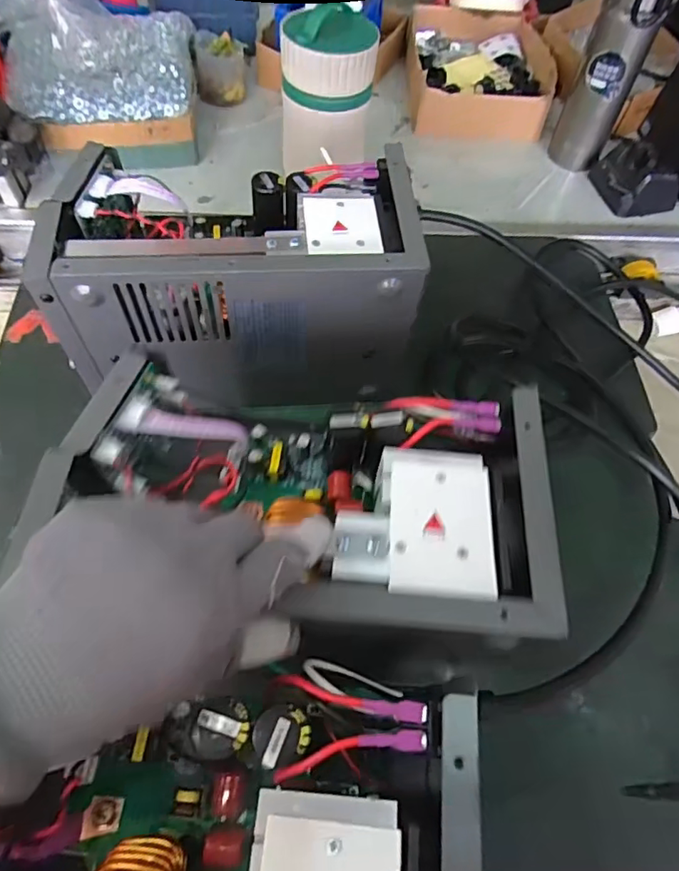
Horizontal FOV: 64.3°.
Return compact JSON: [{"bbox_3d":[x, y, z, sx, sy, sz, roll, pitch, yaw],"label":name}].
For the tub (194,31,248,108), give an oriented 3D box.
[{"bbox_3d":[-0.152,-0.473,0.691,0.060,0.068,0.063,2,60,-3],"label":"tub"}]

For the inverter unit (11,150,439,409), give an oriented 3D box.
[{"bbox_3d":[-0.075,-0.115,0.435,0.245,0.164,0.131,-2,60,-6],"label":"inverter unit"}]

